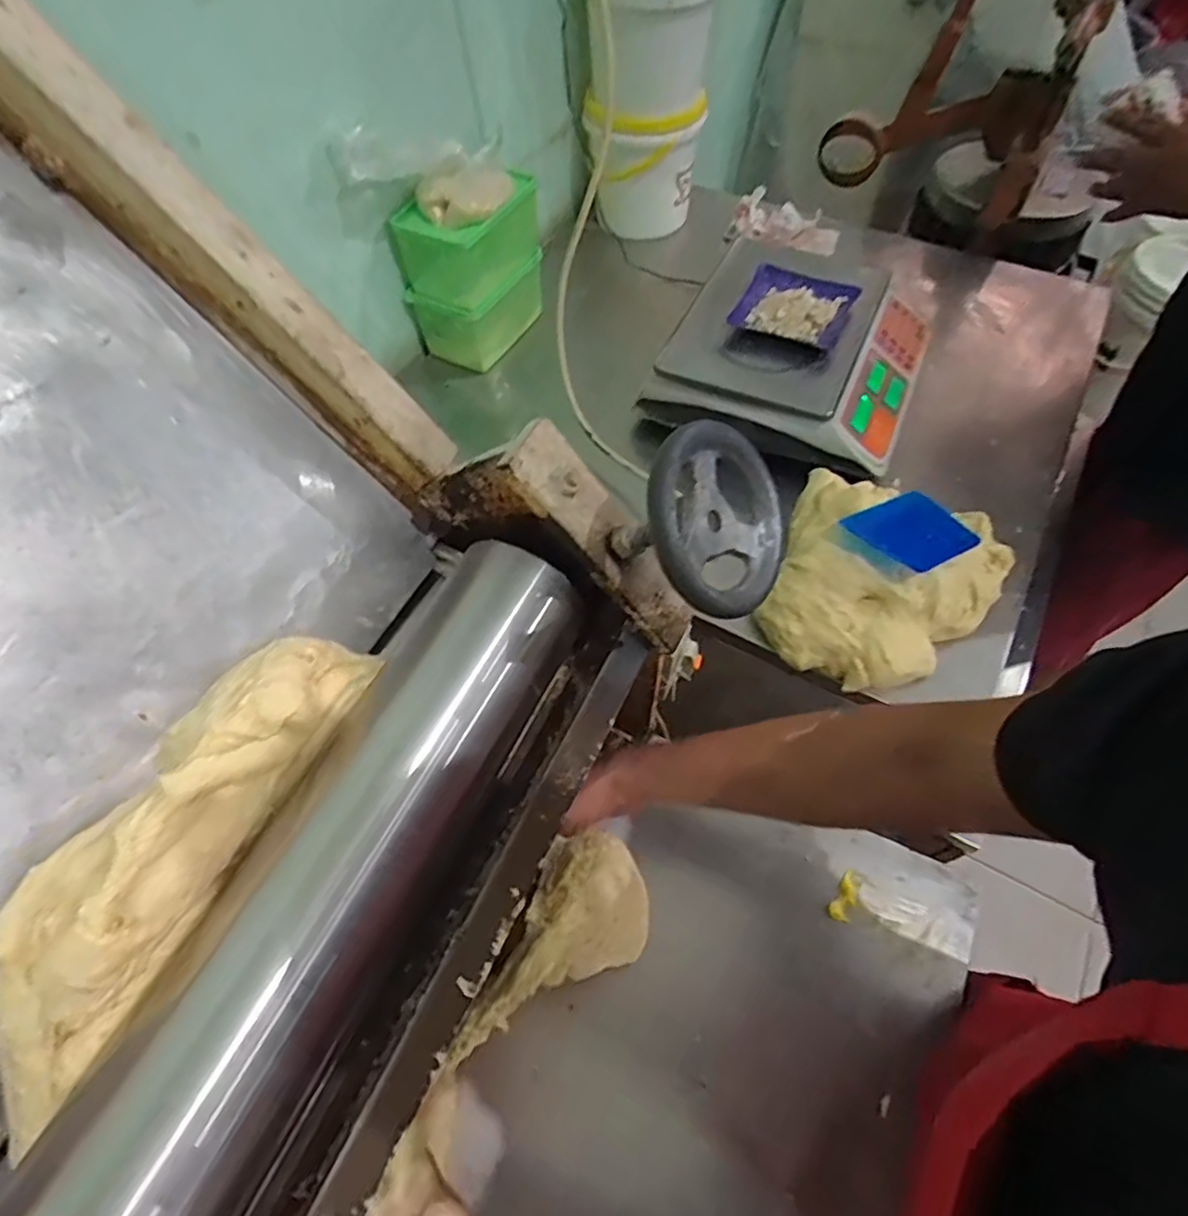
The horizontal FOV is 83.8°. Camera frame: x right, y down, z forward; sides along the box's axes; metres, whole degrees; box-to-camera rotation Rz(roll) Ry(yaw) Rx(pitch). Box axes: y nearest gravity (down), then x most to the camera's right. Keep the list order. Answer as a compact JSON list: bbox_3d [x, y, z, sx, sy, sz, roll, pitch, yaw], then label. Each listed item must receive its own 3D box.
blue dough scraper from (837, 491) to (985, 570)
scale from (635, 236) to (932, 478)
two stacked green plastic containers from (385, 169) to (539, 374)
[{"bbox_3d":[0.337,-0.082,0.700,0.132,0.011,0.094,-21,57,-25],"label":"blue dough scraper"},{"bbox_3d":[0.282,-0.358,0.891,0.311,0.104,0.322,22,61,15],"label":"scale"},{"bbox_3d":[-0.171,-0.493,0.972,0.129,0.196,0.180,25,62,17],"label":"two stacked green plastic containers"}]

